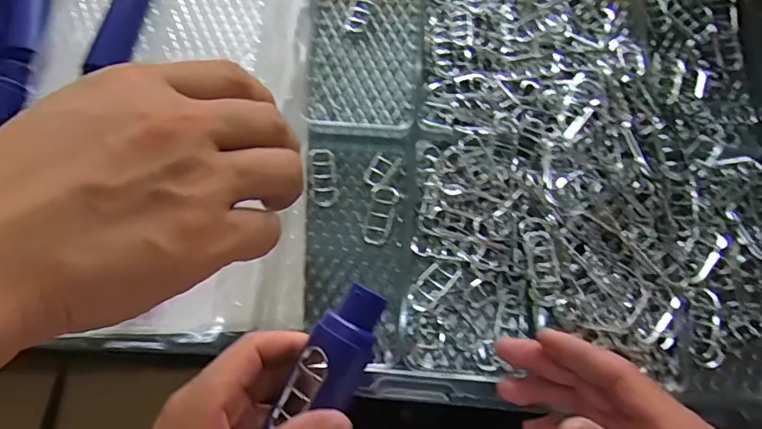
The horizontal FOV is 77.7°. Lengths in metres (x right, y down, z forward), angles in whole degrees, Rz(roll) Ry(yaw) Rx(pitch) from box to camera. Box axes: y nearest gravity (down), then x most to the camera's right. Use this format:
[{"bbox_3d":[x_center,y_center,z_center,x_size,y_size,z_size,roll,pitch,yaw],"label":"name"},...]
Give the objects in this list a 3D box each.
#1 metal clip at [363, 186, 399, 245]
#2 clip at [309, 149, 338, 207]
[{"bbox_3d":[0.000,0.000,0.402,0.023,0.004,0.052,11,71,5],"label":"metal clip"},{"bbox_3d":[-0.050,-0.035,0.414,0.022,0.011,0.059,-8,70,-2],"label":"clip"}]

